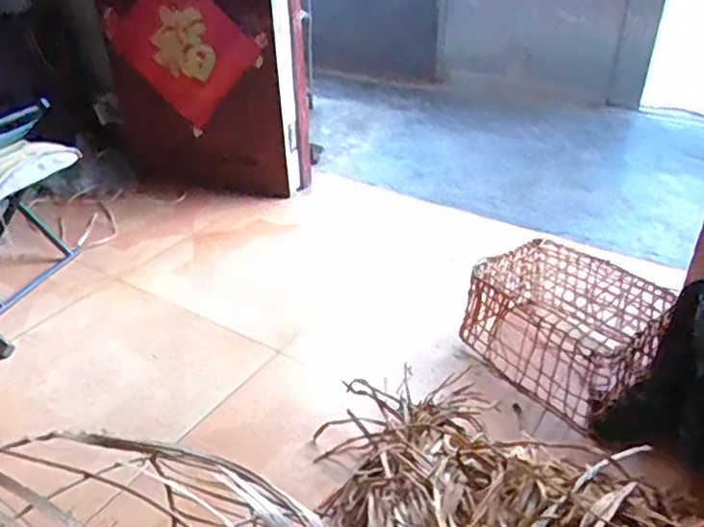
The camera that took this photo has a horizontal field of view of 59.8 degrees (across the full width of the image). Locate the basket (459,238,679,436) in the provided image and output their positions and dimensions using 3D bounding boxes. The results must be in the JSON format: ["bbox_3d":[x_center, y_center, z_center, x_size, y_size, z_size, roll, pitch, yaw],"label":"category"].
[{"bbox_3d":[0.477,0.140,1.381,0.286,0.212,0.382,-24,39,-30],"label":"basket"}]

